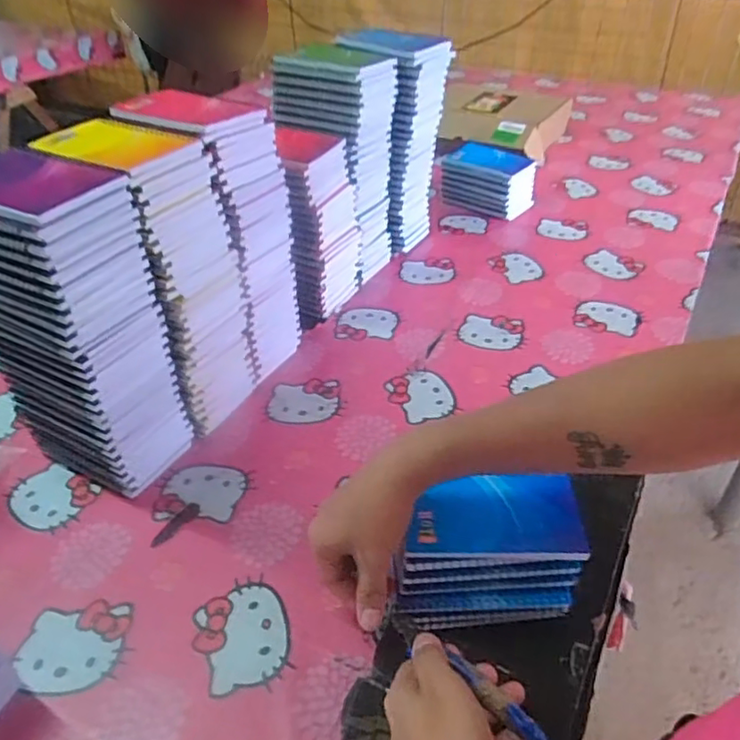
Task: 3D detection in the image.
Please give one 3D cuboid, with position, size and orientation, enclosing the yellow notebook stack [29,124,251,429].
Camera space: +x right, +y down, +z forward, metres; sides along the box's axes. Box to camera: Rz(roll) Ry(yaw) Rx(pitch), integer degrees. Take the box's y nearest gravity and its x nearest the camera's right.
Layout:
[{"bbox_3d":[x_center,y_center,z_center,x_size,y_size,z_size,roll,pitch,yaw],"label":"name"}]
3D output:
[{"bbox_3d":[-0.205,-0.086,0.623,0.142,0.287,0.104,25,46,30],"label":"yellow notebook stack"}]

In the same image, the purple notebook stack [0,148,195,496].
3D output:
[{"bbox_3d":[-0.254,-0.028,0.550,0.131,0.289,0.096,17,42,21],"label":"purple notebook stack"}]

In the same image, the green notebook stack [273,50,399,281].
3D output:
[{"bbox_3d":[-0.038,-0.263,0.828,0.125,0.285,0.112,24,46,30],"label":"green notebook stack"}]

